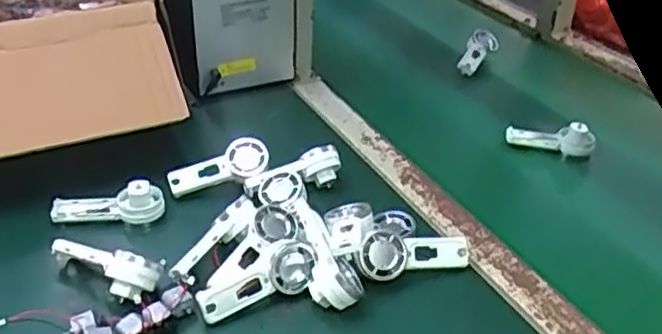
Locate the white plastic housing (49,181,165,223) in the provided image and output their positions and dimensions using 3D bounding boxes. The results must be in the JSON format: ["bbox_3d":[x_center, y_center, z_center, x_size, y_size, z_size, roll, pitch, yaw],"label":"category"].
[{"bbox_3d":[-0.194,0.034,0.606,0.093,0.040,0.021,-1,31,-7],"label":"white plastic housing"}]

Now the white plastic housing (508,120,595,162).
[{"bbox_3d":[0.243,-0.032,0.771,0.092,0.028,0.032,5,31,2],"label":"white plastic housing"}]

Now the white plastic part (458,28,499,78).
[{"bbox_3d":[0.199,-0.156,0.961,0.032,0.026,0.093,19,51,27],"label":"white plastic part"}]

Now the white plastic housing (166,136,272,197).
[{"bbox_3d":[-0.104,0.001,0.649,0.094,0.036,0.016,-22,-4,-10],"label":"white plastic housing"}]

